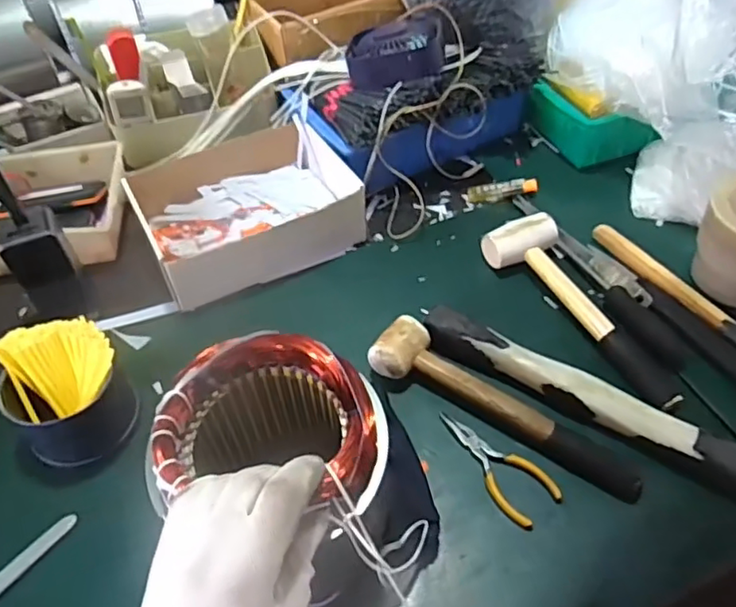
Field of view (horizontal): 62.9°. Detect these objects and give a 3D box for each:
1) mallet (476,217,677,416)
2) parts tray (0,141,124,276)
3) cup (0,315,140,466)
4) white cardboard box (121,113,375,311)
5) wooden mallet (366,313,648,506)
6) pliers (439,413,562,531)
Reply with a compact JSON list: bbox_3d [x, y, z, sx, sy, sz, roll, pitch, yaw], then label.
[{"bbox_3d":[0.220,0.002,0.622,0.079,0.038,0.258,-20,53,-15],"label":"mallet"},{"bbox_3d":[-0.422,-0.116,0.746,0.252,0.059,0.175,-5,50,-3],"label":"parts tray"},{"bbox_3d":[-0.274,0.082,0.552,0.102,0.094,0.101,-35,58,-25],"label":"cup"},{"bbox_3d":[-0.143,-0.122,0.734,0.251,0.064,0.203,-24,54,-17],"label":"white cardboard box"},{"bbox_3d":[0.117,0.098,0.544,0.258,0.035,0.059,31,58,24],"label":"wooden mallet"},{"bbox_3d":[0.111,0.140,0.533,0.048,0.007,0.120,-32,57,-23],"label":"pliers"}]

